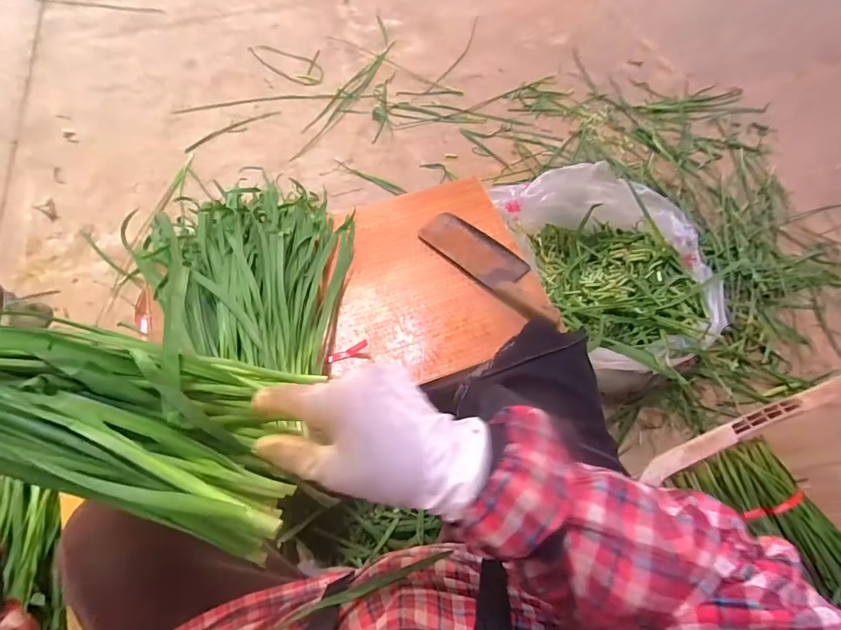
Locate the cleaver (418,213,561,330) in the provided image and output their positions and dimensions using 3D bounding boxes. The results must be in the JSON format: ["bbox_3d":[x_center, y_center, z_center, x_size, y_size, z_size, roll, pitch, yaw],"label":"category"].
[{"bbox_3d":[0.123,-0.088,0.699,0.088,0.040,0.278,-41,72,-19],"label":"cleaver"}]

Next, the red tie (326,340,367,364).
[{"bbox_3d":[-0.111,0.057,0.633,0.067,0.009,0.014,-24,67,1],"label":"red tie"}]

